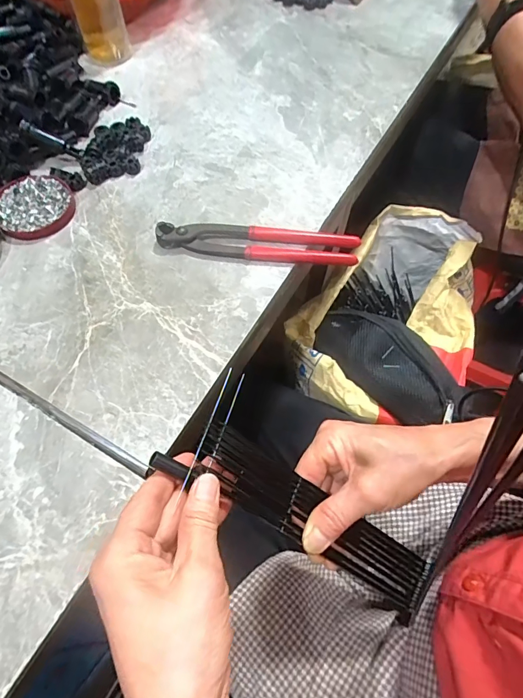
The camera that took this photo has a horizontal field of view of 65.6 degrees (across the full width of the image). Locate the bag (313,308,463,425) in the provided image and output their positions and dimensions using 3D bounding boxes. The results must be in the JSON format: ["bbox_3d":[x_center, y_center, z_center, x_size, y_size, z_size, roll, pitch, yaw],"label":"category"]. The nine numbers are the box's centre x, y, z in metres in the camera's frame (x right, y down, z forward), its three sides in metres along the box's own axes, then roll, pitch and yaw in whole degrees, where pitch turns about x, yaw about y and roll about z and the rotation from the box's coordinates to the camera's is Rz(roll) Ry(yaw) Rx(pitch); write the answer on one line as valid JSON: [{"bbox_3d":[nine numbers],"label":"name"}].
[{"bbox_3d":[0.187,0.013,0.614,0.118,0.047,0.220,-41,71,-19],"label":"bag"}]

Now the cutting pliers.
[{"bbox_3d":[-0.003,-0.107,0.411,0.198,0.017,0.035,6,63,1],"label":"cutting pliers"}]

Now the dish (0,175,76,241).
[{"bbox_3d":[-0.244,-0.153,0.435,0.081,0.012,0.080,1,63,-2],"label":"dish"}]

